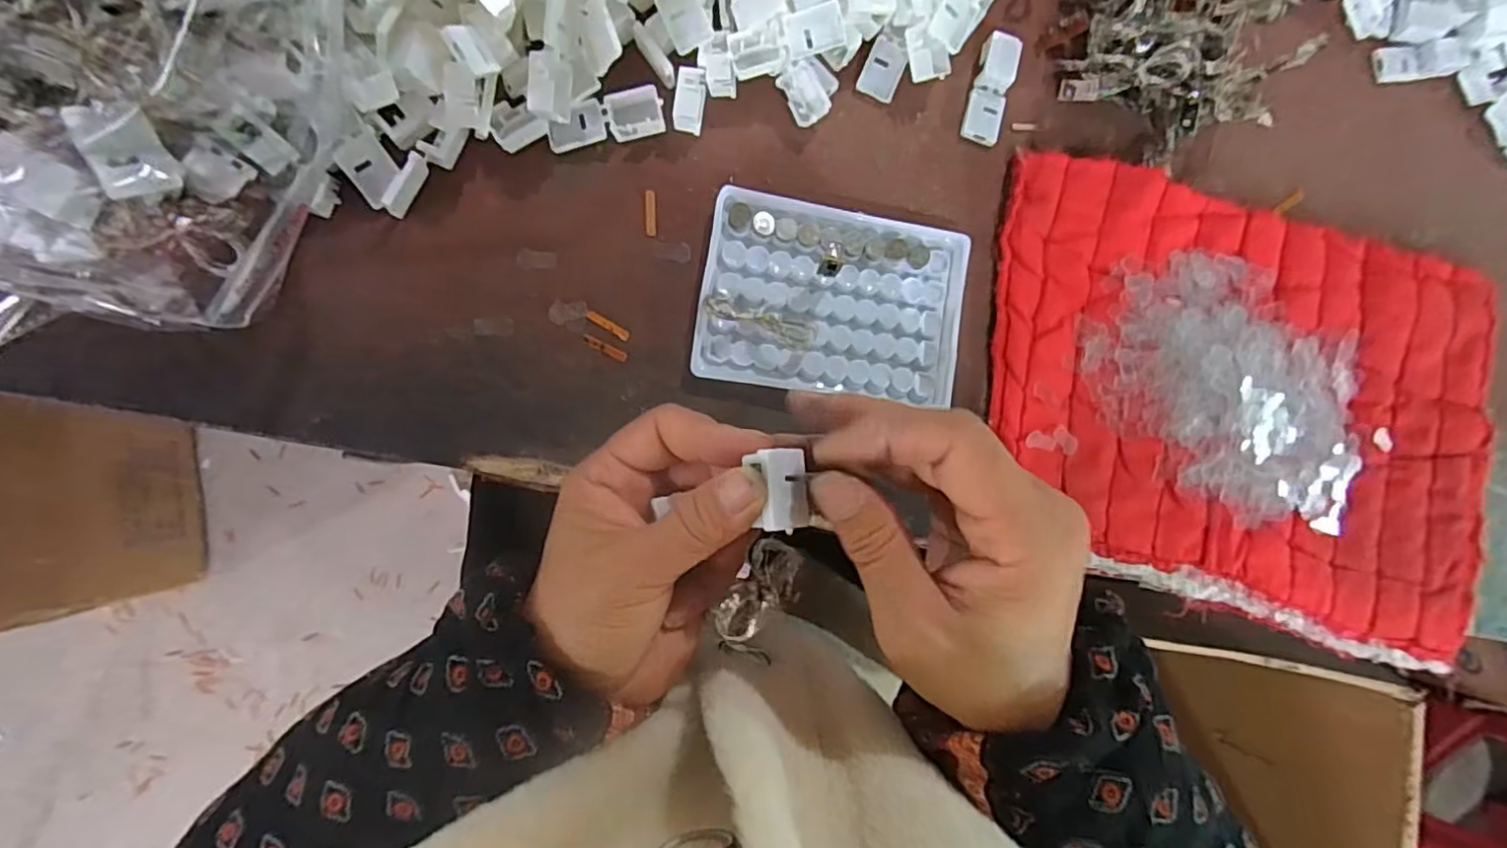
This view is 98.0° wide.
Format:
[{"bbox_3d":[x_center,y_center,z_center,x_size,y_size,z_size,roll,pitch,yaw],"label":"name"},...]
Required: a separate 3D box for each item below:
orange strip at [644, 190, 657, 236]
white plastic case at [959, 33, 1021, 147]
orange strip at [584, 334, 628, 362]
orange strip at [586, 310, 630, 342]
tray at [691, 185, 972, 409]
[{"bbox_3d":[-0.050,-0.103,0.318,0.005,0.004,0.023,-1,88,-8],"label":"orange strip"},{"bbox_3d":[0.126,-0.177,0.345,0.020,0.011,0.056,15,86,-8],"label":"white plastic case"},{"bbox_3d":[-0.070,-0.036,0.310,0.022,0.004,0.005,25,85,-7],"label":"orange strip"},{"bbox_3d":[-0.069,-0.047,0.311,0.023,0.004,0.005,31,84,-6],"label":"orange strip"},{"bbox_3d":[0.040,-0.062,0.325,0.129,0.009,0.093,7,87,-8],"label":"tray"}]

